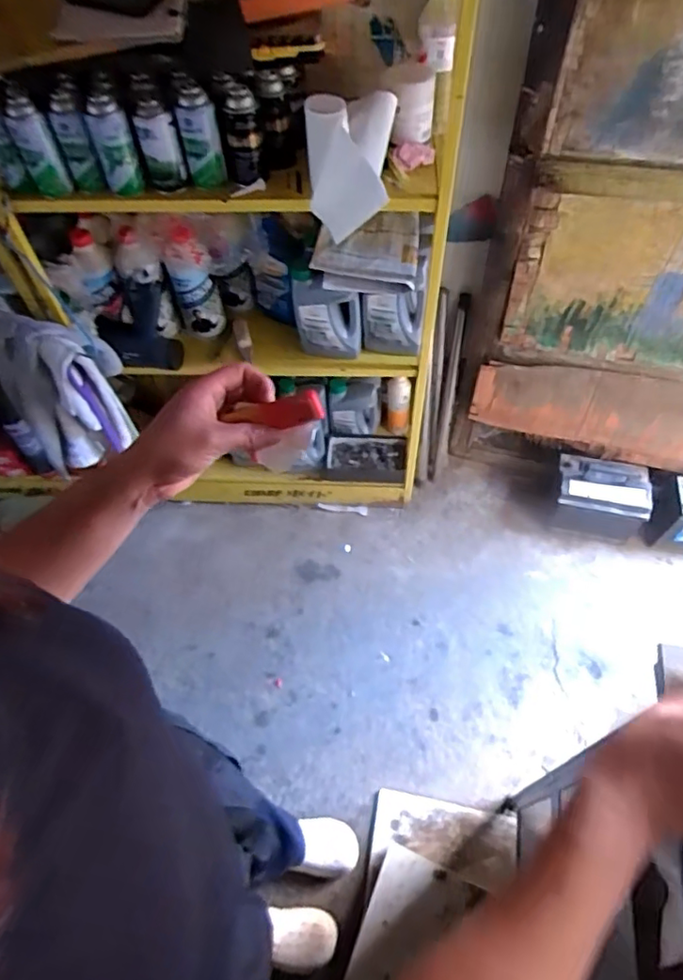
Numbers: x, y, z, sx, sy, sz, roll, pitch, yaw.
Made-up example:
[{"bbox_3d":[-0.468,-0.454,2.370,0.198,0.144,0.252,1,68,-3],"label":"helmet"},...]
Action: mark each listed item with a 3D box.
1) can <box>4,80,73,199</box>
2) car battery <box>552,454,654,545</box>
[{"bbox_3d":[-0.504,-0.569,0.944,0.056,0.150,0.073,-26,58,-14],"label":"can"},{"bbox_3d":[0.746,0.022,1.668,0.242,0.199,0.175,10,57,10],"label":"car battery"}]

